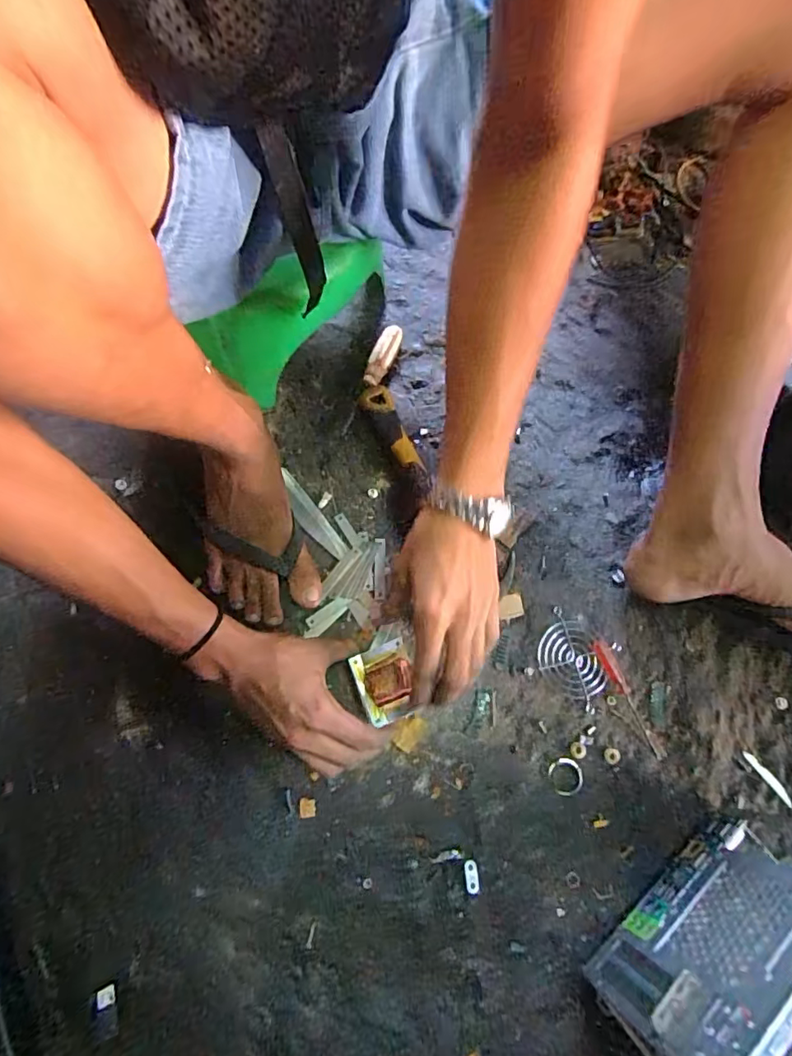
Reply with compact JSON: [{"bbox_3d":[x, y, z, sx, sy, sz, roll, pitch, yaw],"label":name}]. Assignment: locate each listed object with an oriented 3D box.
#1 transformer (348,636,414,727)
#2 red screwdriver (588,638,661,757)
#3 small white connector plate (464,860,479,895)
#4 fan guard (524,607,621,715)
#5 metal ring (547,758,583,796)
[{"bbox_3d":[-0.008,0.142,0.480,0.051,0.025,0.066,-21,72,-9],"label":"transformer"},{"bbox_3d":[0.229,0.166,0.516,0.016,0.008,0.118,-27,73,-11],"label":"red screwdriver"},{"bbox_3d":[0.066,0.306,0.458,0.011,0.004,0.026,-4,71,-3],"label":"small white connector plate"},{"bbox_3d":[0.180,0.132,0.528,0.073,0.006,0.075,29,77,6],"label":"fan guard"},{"bbox_3d":[0.164,0.240,0.505,0.032,0.004,0.033,1,70,-2],"label":"metal ring"}]

